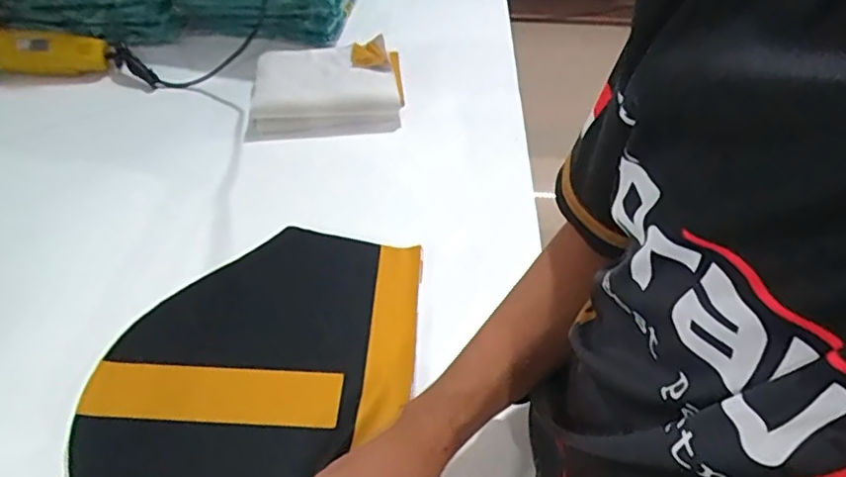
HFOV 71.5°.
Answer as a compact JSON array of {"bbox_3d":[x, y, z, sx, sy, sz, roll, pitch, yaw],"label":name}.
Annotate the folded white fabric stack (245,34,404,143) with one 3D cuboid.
[{"bbox_3d":[-0.144,-0.223,0.865,0.224,0.079,0.160,-7,47,-8],"label":"folded white fabric stack"}]

